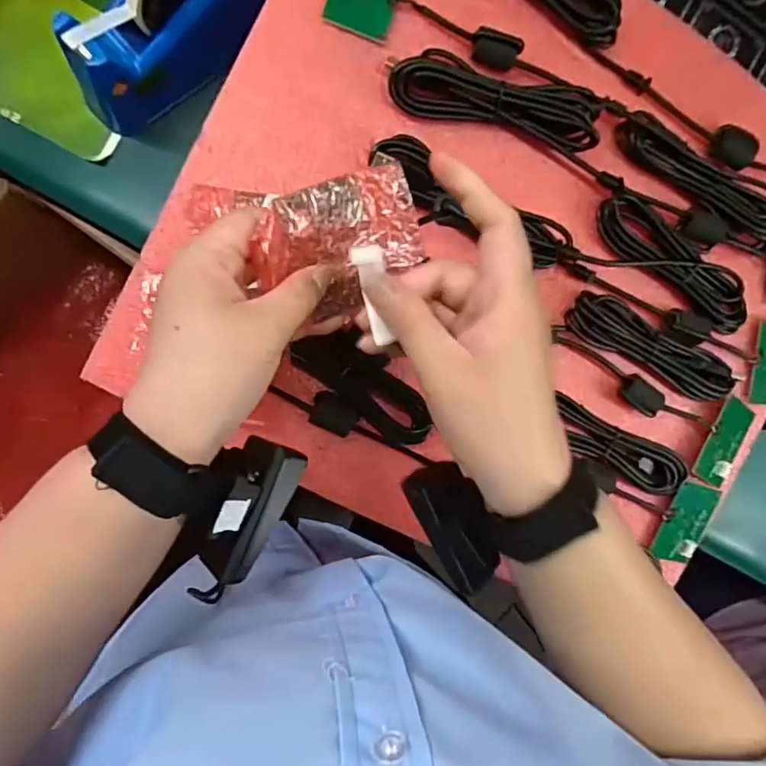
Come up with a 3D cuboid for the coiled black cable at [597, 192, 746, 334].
[{"bbox_3d":[0.224,-0.089,0.403,0.147,0.020,0.039,33,90,-9],"label":"coiled black cable"}]

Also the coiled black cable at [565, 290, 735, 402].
[{"bbox_3d":[0.206,-0.025,0.408,0.149,0.018,0.037,26,91,-9],"label":"coiled black cable"}]

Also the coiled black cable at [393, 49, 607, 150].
[{"bbox_3d":[0.079,-0.196,0.369,0.146,0.023,0.039,11,94,-8],"label":"coiled black cable"}]

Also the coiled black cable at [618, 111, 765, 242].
[{"bbox_3d":[0.244,-0.157,0.404,0.149,0.019,0.038,27,91,-9],"label":"coiled black cable"}]

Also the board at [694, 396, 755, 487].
[{"bbox_3d":[0.278,0.048,0.434,0.043,0.005,0.068,29,90,-27],"label":"board"}]

